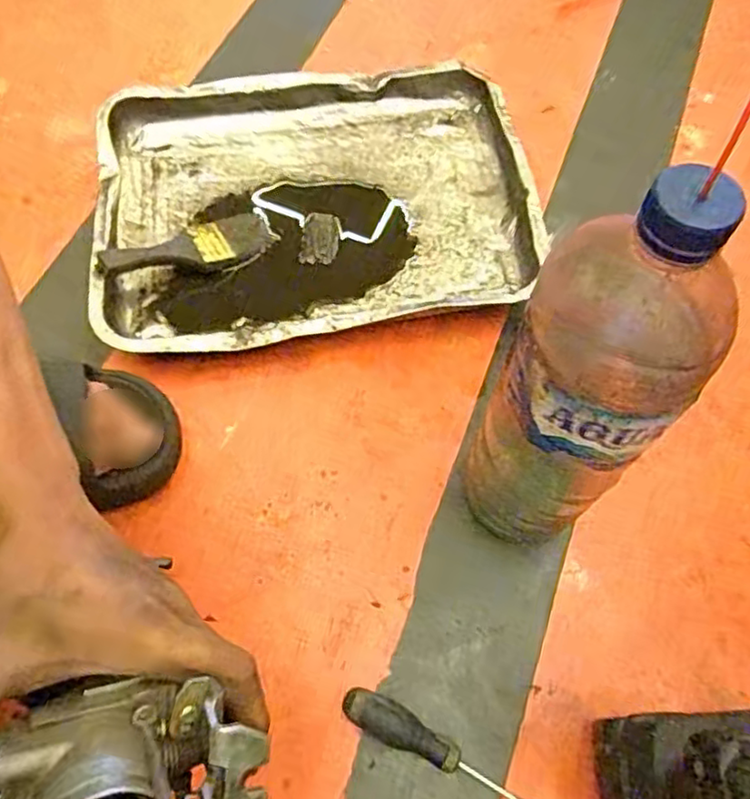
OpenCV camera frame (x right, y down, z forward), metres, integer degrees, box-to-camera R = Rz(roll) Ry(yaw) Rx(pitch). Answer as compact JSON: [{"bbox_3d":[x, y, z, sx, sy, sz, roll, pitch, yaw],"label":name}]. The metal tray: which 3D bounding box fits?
[{"bbox_3d":[-0.056,-0.178,0.608,0.376,0.048,0.281,-8,65,-4],"label":"metal tray"}]

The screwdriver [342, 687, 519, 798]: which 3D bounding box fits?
[{"bbox_3d":[0.087,0.249,0.407,0.242,0.019,0.024,27,67,12],"label":"screwdriver"}]

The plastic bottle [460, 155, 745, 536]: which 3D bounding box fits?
[{"bbox_3d":[0.102,0.013,0.361,0.084,0.318,0.078,22,66,10],"label":"plastic bottle"}]

